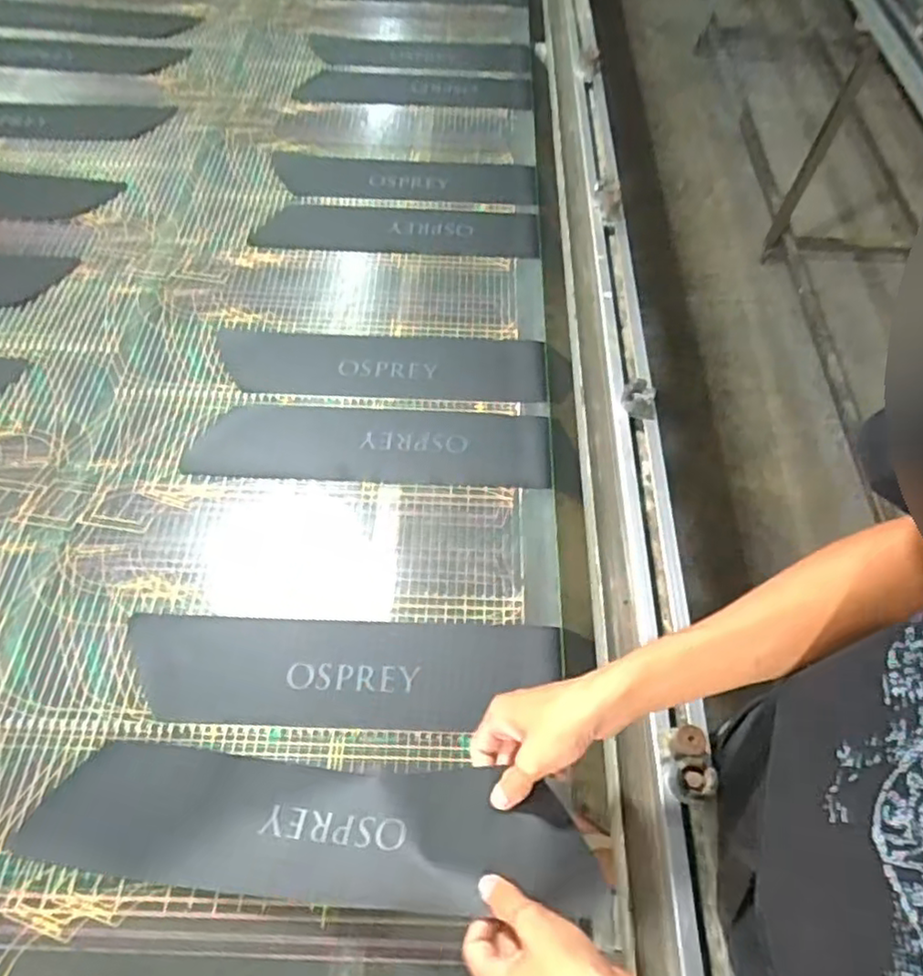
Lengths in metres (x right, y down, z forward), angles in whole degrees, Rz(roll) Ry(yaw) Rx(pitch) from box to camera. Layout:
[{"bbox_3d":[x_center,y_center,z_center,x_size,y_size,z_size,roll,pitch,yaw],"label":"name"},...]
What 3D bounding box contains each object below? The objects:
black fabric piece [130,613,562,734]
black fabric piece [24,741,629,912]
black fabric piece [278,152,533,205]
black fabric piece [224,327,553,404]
[{"bbox_3d":[-0.114,0.178,0.638,0.411,0.007,0.105,2,59,0],"label":"black fabric piece"},{"bbox_3d":[-0.128,0.278,0.541,0.467,0.044,0.103,1,59,9],"label":"black fabric piece"},{"bbox_3d":[-0.088,-0.505,1.054,0.416,0.010,0.122,1,59,1],"label":"black fabric piece"},{"bbox_3d":[-0.100,-0.162,0.849,0.416,0.009,0.109,2,57,-1],"label":"black fabric piece"}]

